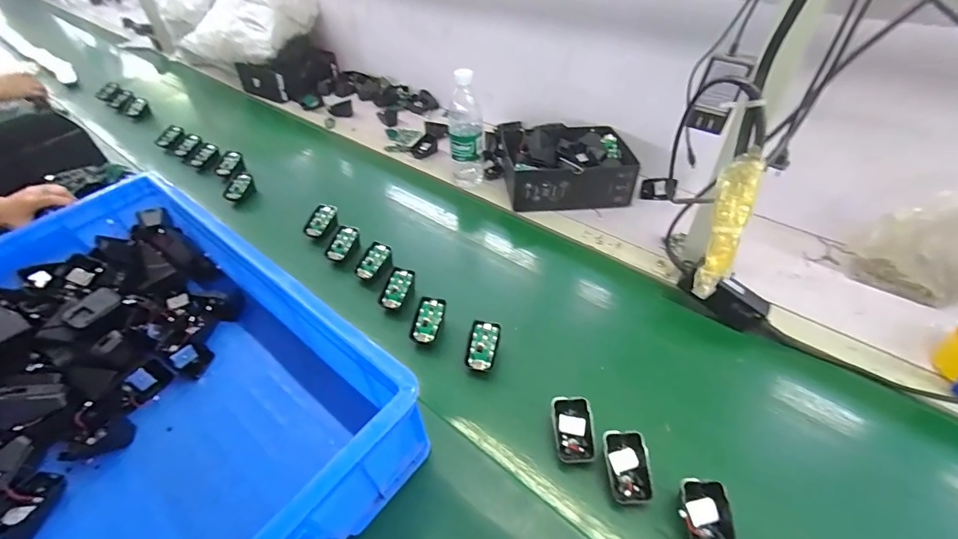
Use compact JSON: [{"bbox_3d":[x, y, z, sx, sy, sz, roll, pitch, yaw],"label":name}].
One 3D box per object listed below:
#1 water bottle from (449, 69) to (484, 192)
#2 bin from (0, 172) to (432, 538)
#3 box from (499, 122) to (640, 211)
[{"bbox_3d":[-0.026,-0.270,0.830,0.066,0.213,0.060,-3,43,3],"label":"water bottle"},{"bbox_3d":[-0.413,0.139,0.487,0.648,0.127,0.398,28,52,31],"label":"bin"},{"bbox_3d":[0.175,-0.220,0.863,0.236,0.100,0.206,-4,43,1],"label":"box"}]

